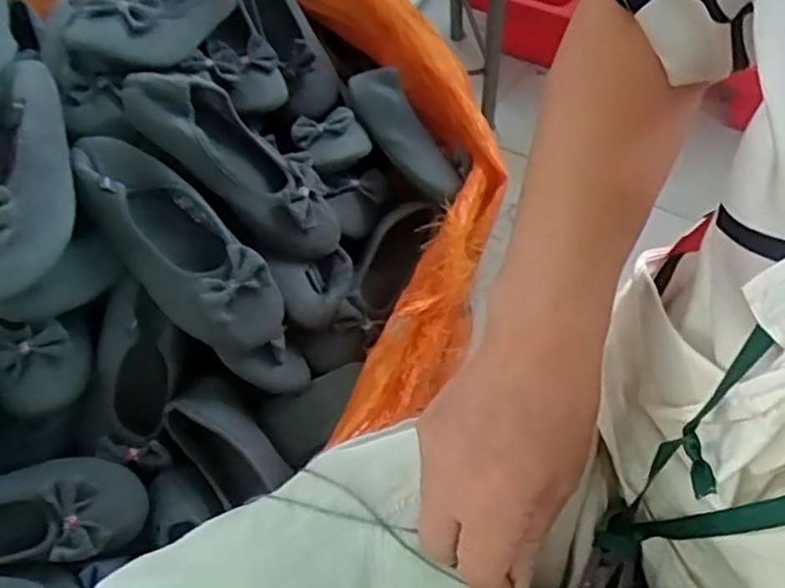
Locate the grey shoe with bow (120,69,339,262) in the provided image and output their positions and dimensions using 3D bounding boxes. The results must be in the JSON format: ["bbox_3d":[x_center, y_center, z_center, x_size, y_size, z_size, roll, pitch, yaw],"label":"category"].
[{"bbox_3d":[-0.150,-0.129,0.668,0.248,0.052,0.098,41,55,-21],"label":"grey shoe with bow"}]

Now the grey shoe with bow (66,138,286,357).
[{"bbox_3d":[-0.203,-0.048,0.632,0.093,0.058,0.250,-43,92,-24],"label":"grey shoe with bow"}]

